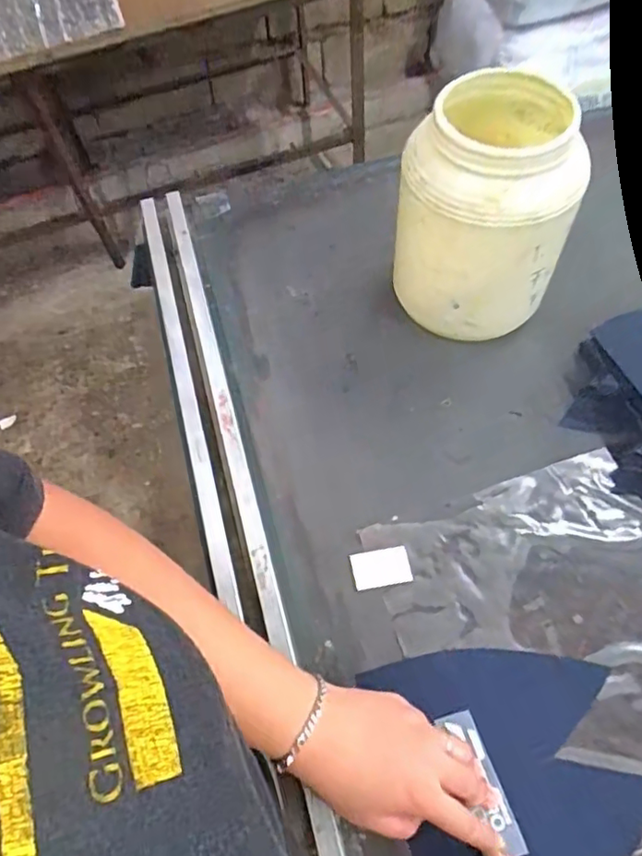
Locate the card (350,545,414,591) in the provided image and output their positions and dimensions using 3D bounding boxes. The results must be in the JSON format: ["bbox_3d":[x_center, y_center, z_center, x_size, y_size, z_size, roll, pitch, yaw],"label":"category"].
[{"bbox_3d":[0.053,0.123,0.511,0.050,0.004,0.032,-10,58,-2],"label":"card"}]

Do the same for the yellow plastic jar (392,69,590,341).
[{"bbox_3d":[0.155,-0.207,0.550,0.155,0.186,0.147,7,60,7],"label":"yellow plastic jar"}]

